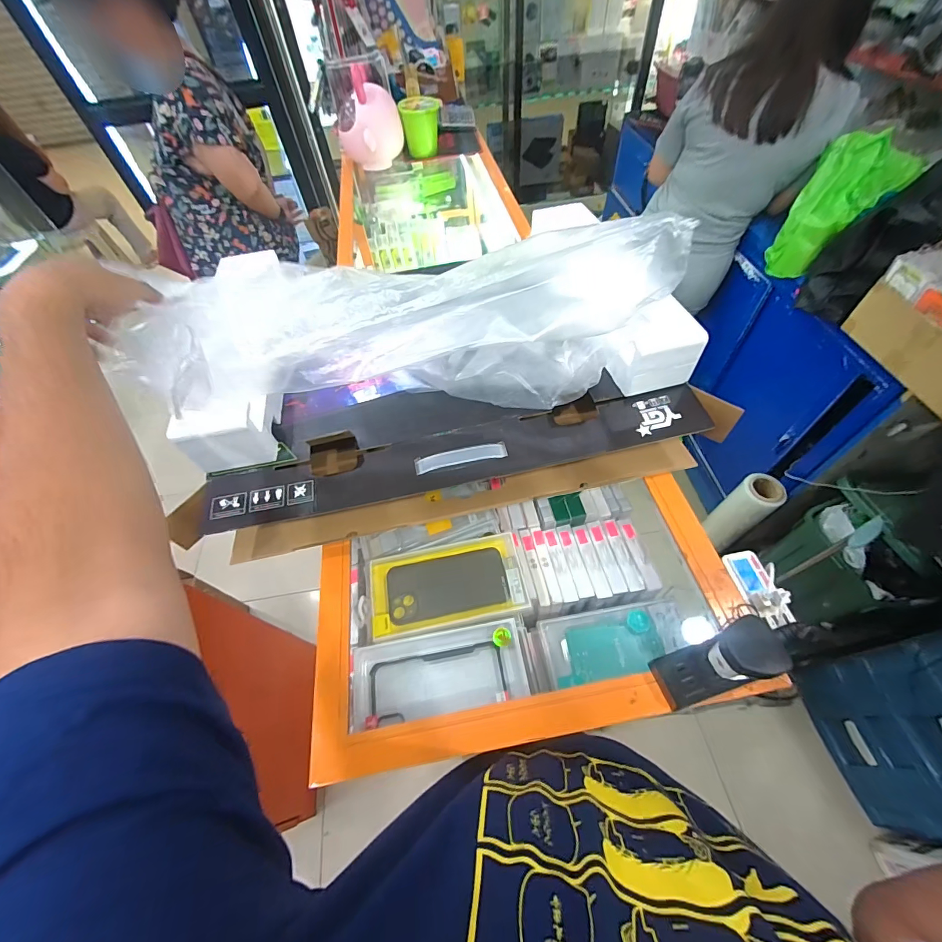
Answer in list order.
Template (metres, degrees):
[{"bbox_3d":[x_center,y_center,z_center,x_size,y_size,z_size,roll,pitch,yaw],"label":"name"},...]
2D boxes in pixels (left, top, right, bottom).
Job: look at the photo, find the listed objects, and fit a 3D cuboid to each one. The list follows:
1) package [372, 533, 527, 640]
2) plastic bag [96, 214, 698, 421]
[{"bbox_3d":[-0.030,0.140,0.500,0.187,0.016,0.106,-11,55,-3],"label":"package"},{"bbox_3d":[-0.064,-0.146,0.434,0.517,0.175,0.136,-4,55,5],"label":"plastic bag"}]

